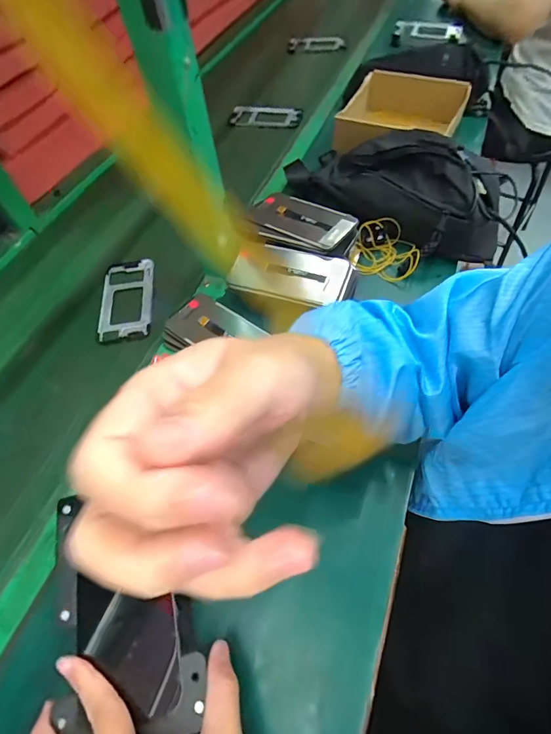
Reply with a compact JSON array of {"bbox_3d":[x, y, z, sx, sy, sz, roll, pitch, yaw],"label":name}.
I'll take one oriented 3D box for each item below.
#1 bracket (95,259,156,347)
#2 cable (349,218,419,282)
[{"bbox_3d":[-0.222,-0.101,0.562,0.077,0.012,0.156,-8,58,-1],"label":"bracket"},{"bbox_3d":[0.158,-0.169,0.544,0.094,0.034,0.089,17,61,15],"label":"cable"}]

